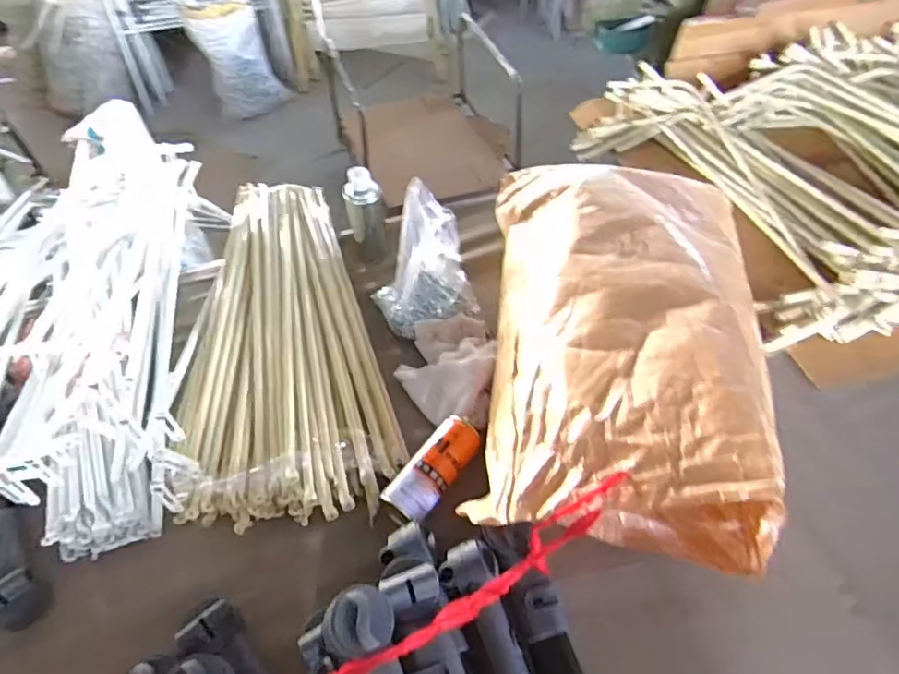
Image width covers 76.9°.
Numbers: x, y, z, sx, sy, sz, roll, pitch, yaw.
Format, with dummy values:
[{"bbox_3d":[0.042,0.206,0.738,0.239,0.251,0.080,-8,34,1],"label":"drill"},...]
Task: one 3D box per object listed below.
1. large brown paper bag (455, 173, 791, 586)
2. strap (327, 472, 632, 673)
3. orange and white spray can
[{"bbox_3d":[0.241,-0.025,0.827,0.370,0.211,0.636,6,50,7],"label":"large brown paper bag"},{"bbox_3d":[0.033,0.281,0.603,0.398,0.148,0.081,-29,55,-21],"label":"strap"},{"bbox_3d":[-0.020,0.182,0.797,0.069,0.052,0.161,31,57,25],"label":"orange and white spray can"}]

